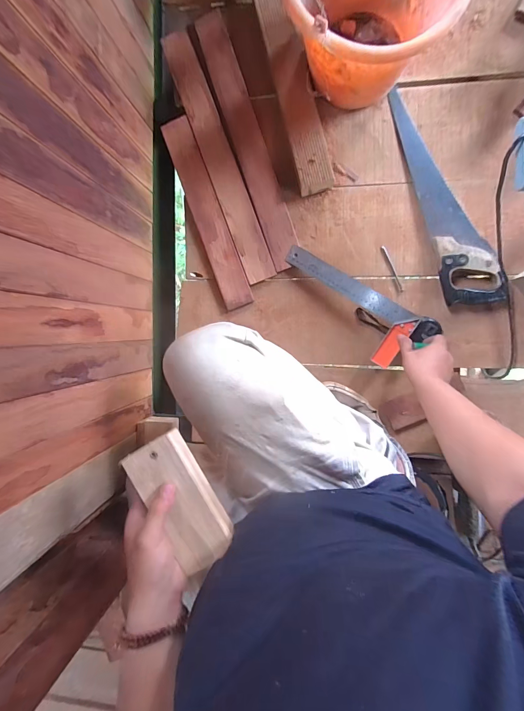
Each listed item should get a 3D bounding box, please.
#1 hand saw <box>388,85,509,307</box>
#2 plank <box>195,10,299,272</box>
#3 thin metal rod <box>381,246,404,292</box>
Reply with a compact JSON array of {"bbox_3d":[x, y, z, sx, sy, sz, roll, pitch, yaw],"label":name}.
[{"bbox_3d":[0.375,-0.325,0.643,0.111,0.029,0.469,-16,92,8],"label":"hand saw"},{"bbox_3d":[-0.028,-0.460,0.688,0.068,0.009,0.551,-19,92,8],"label":"plank"},{"bbox_3d":[0.278,-0.185,0.675,0.008,0.004,0.104,-23,91,8],"label":"thin metal rod"}]

